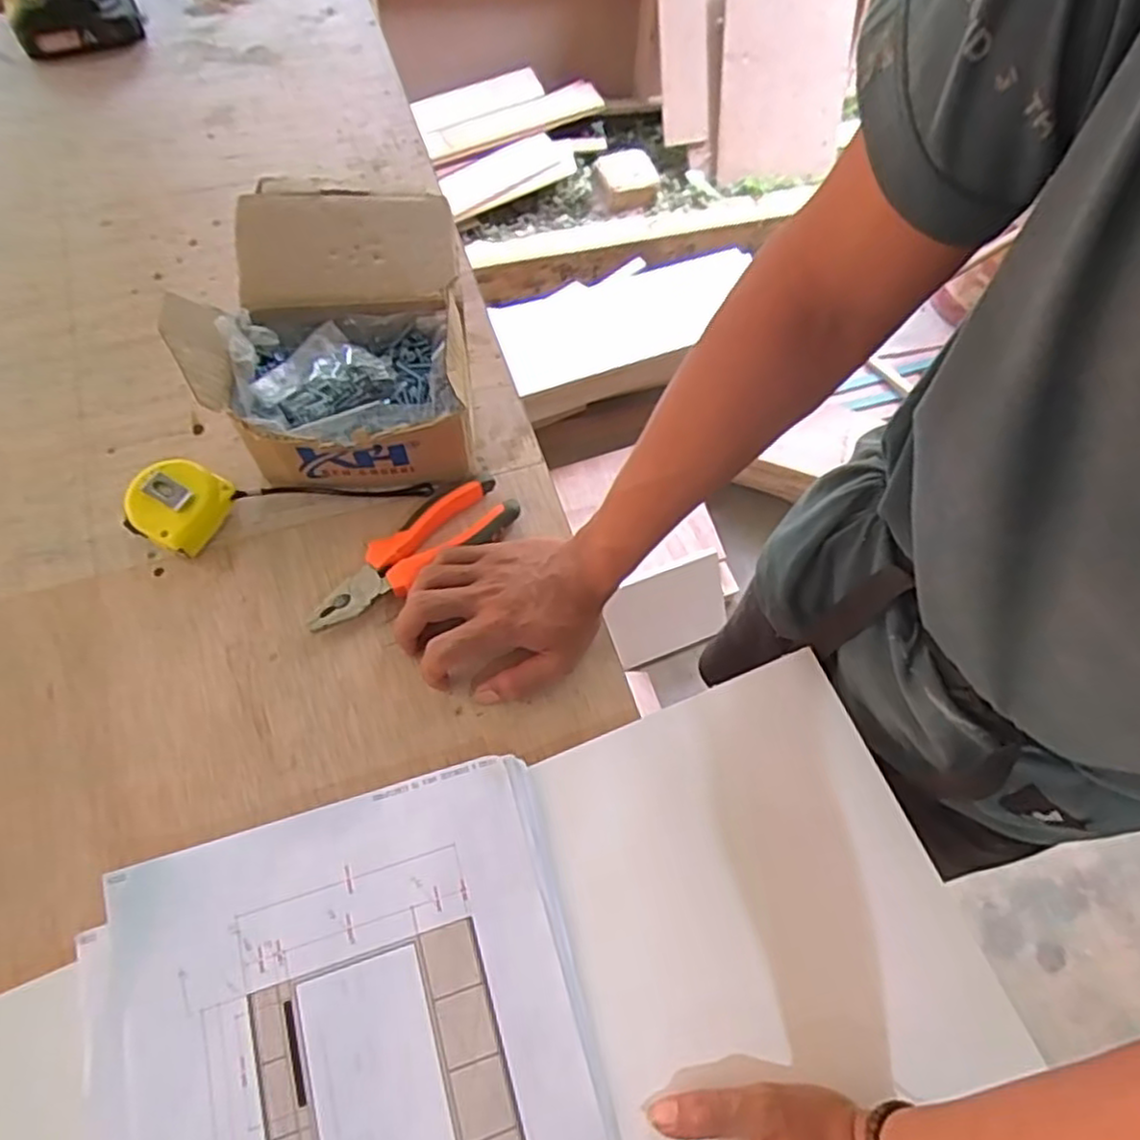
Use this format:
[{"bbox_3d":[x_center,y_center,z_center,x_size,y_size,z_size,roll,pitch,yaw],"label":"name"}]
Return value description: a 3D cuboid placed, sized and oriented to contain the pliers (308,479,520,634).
[{"bbox_3d":[-0.121,-0.015,0.536,0.170,0.027,0.056,-34,74,-16],"label":"pliers"}]

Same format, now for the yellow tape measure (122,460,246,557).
[{"bbox_3d":[-0.295,-0.049,0.539,0.069,0.035,0.068,26,68,8],"label":"yellow tape measure"}]

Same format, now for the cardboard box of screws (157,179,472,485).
[{"bbox_3d":[-0.180,-0.176,0.558,0.196,0.120,0.220,-6,67,-5],"label":"cardboard box of screws"}]

